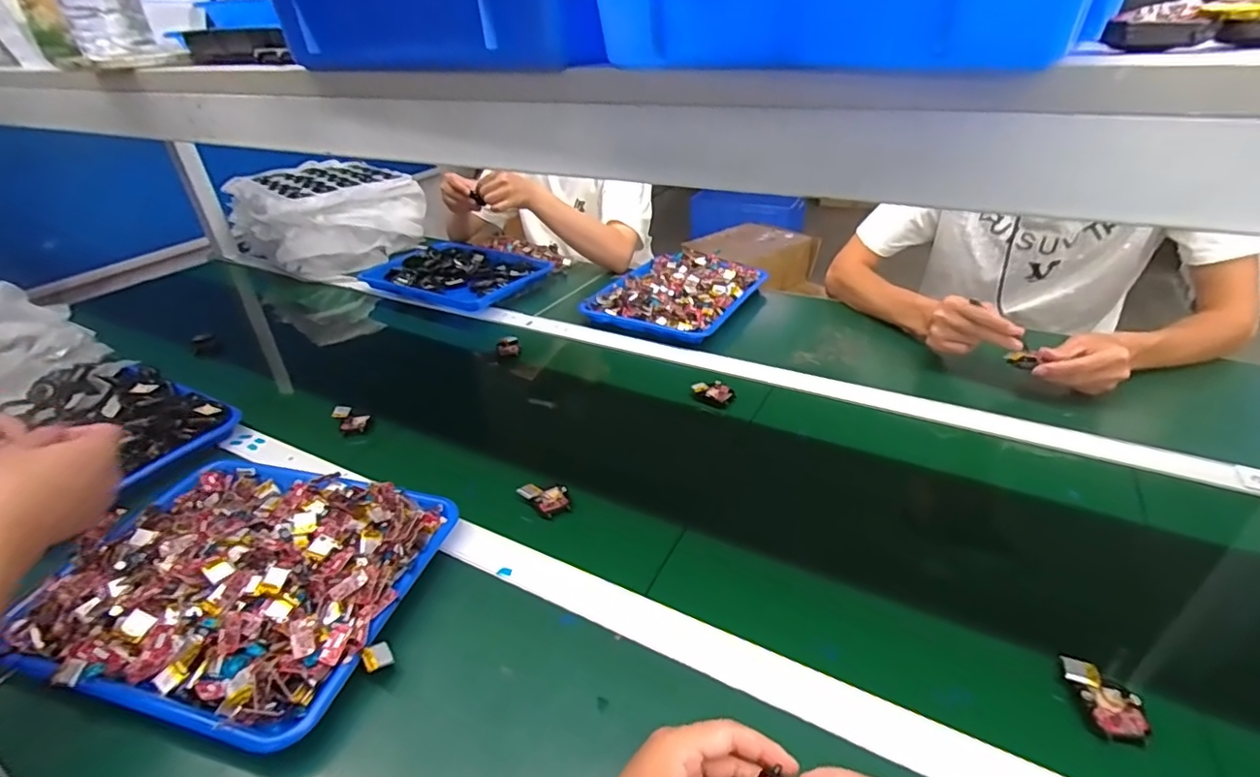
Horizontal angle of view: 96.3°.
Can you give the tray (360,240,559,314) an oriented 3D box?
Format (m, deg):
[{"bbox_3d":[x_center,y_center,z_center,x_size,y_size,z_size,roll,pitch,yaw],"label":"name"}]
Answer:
[{"bbox_3d":[-0.358,-0.239,1.147,0.338,0.041,0.240,15,37,28],"label":"tray"}]

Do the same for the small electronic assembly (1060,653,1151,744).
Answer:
[{"bbox_3d":[0.350,0.227,0.415,0.035,0.018,0.060,-3,32,3],"label":"small electronic assembly"}]

